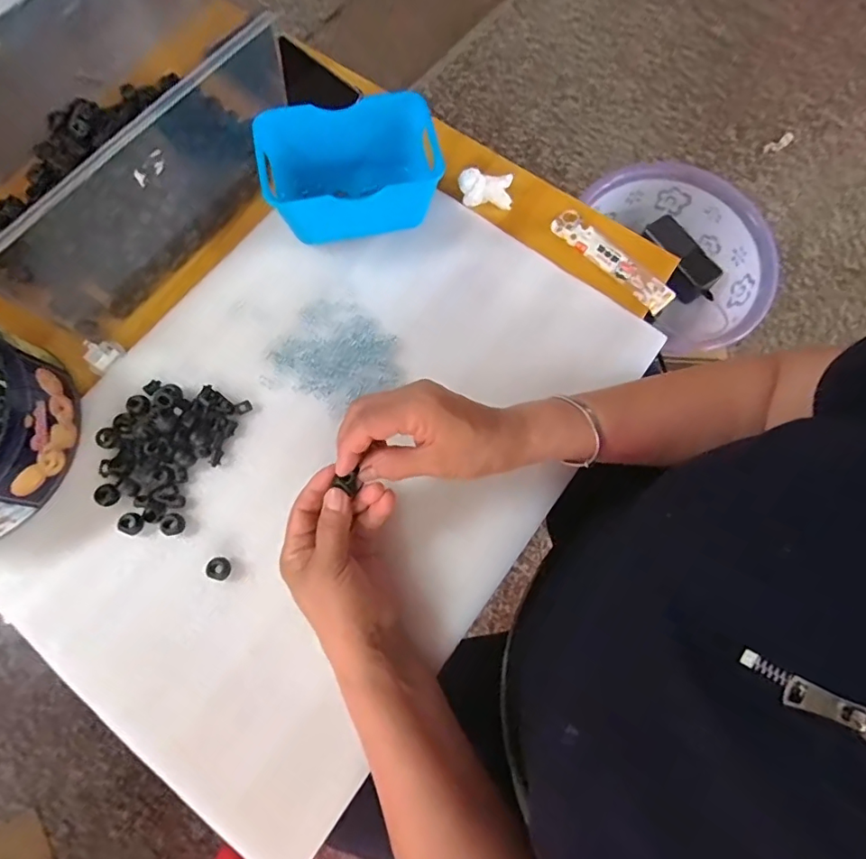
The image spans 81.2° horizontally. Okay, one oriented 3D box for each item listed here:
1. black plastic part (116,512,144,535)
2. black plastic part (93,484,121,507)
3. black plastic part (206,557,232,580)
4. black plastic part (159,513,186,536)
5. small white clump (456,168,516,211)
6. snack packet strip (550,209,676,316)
[{"bbox_3d":[-0.238,0.074,0.397,0.017,0.009,0.017,0,76,0],"label":"black plastic part"},{"bbox_3d":[-0.260,0.053,0.403,0.018,0.007,0.018,0,76,0],"label":"black plastic part"},{"bbox_3d":[-0.166,0.108,0.391,0.015,0.010,0.017,22,77,5],"label":"black plastic part"},{"bbox_3d":[-0.207,0.075,0.402,0.015,0.012,0.017,3,76,1],"label":"black plastic part"},{"bbox_3d":[0.052,-0.237,0.498,0.052,0.018,0.031,1,76,0],"label":"small white clump"},{"bbox_3d":[0.172,-0.163,0.486,0.134,0.011,0.030,44,93,9],"label":"snack packet strip"}]

